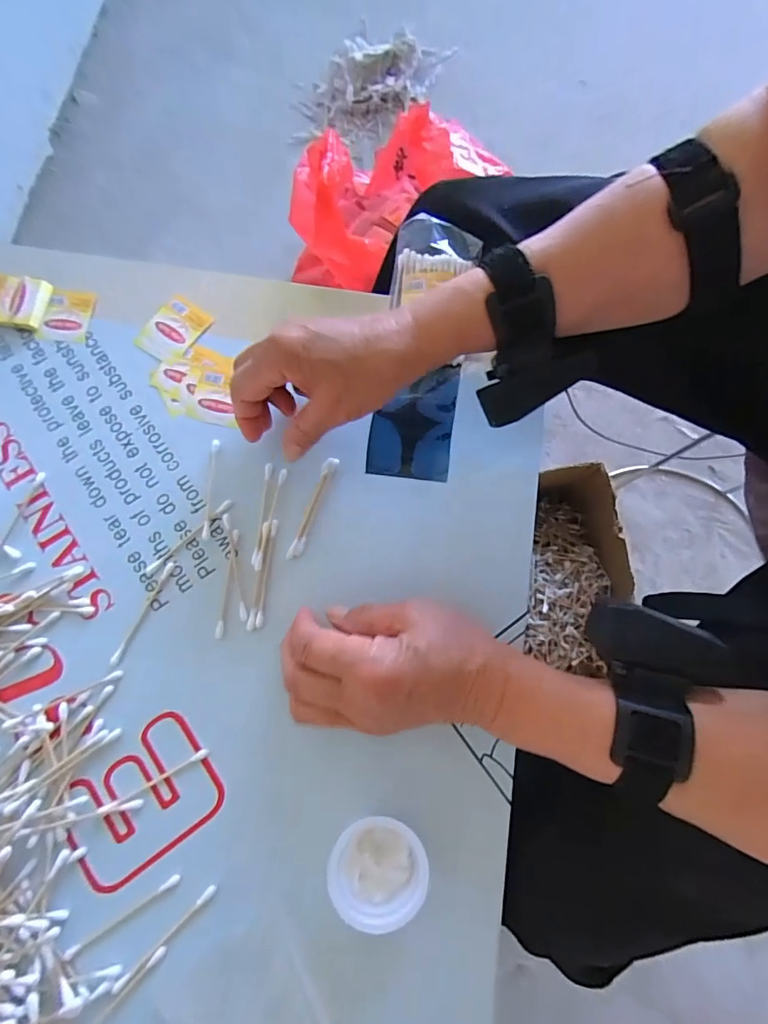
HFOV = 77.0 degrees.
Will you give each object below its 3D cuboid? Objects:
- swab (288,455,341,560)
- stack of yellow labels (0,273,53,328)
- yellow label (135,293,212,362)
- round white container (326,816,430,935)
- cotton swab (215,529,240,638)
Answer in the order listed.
[{"bbox_3d":[-0.050,-0.004,0.339,0.010,0.004,0.077,20,76,4],"label":"swab"},{"bbox_3d":[-0.288,-0.163,0.375,0.050,0.012,0.040,7,76,1],"label":"stack of yellow labels"},{"bbox_3d":[-0.163,-0.141,0.374,0.040,0.004,0.050,35,78,8],"label":"yellow label"},{"bbox_3d":[-0.004,0.203,0.280,0.052,0.035,0.053,0,76,-1],"label":"round white container"},{"bbox_3d":[-0.106,0.048,0.328,0.005,0.004,0.073,5,76,0],"label":"cotton swab"}]

